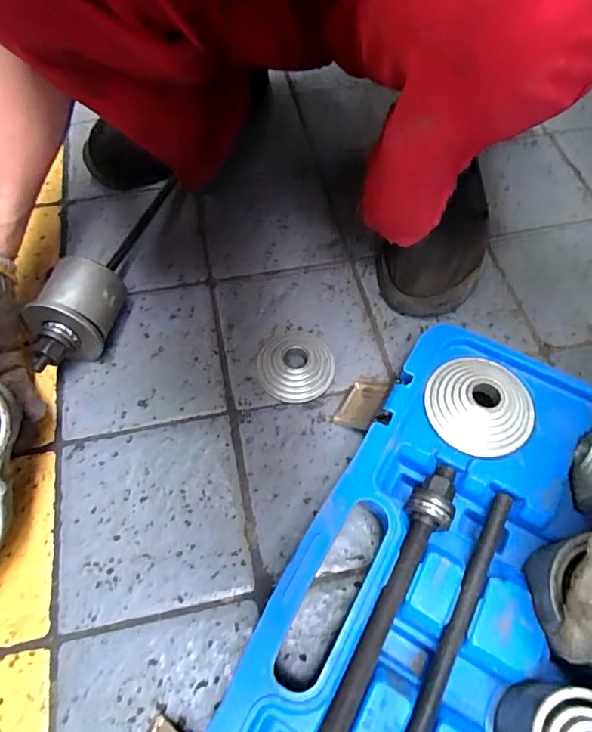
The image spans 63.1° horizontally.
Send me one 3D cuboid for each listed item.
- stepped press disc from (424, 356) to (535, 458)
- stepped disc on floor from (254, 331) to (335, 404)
[{"bbox_3d":[0.151,0.029,0.393,0.084,0.018,0.082,0,62,0],"label":"stepped press disc"},{"bbox_3d":[-0.001,-0.006,0.459,0.071,0.022,0.076,0,60,1],"label":"stepped disc on floor"}]

